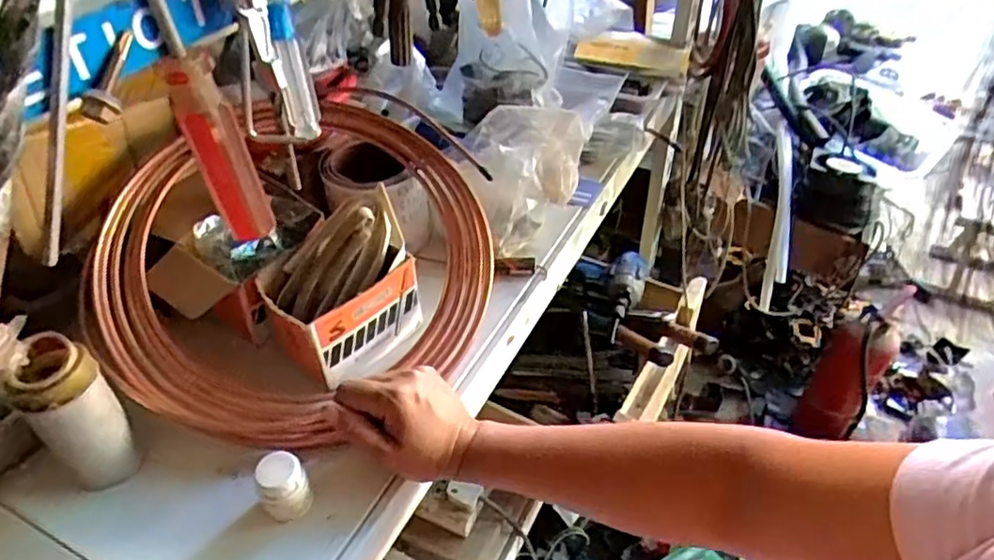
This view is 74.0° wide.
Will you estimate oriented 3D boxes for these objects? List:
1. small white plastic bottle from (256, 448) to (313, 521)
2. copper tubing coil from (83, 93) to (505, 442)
[{"bbox_3d":[-0.158,0.153,0.489,0.032,0.045,0.033,0,42,0],"label":"small white plastic bottle"},{"bbox_3d":[-0.179,-0.022,0.596,0.350,0.088,0.319,-37,89,-23],"label":"copper tubing coil"}]

